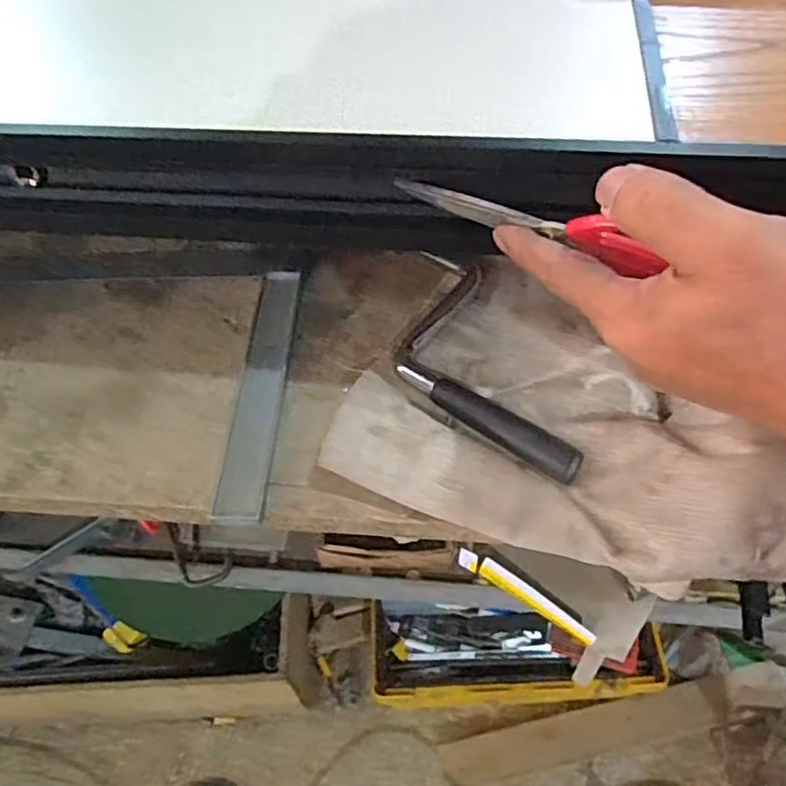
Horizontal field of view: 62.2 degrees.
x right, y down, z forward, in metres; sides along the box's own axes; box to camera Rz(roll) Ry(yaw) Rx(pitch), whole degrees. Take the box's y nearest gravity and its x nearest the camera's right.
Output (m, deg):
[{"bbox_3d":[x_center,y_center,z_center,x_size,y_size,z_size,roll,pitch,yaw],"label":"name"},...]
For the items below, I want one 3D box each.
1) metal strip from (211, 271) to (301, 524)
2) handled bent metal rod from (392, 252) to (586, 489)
[{"bbox_3d":[-0.079,-0.005,0.393,0.027,0.006,0.180,1,55,3],"label":"metal strip"},{"bbox_3d":[0.038,-0.022,0.383,0.066,0.022,0.189,-14,53,-8],"label":"handled bent metal rod"}]

